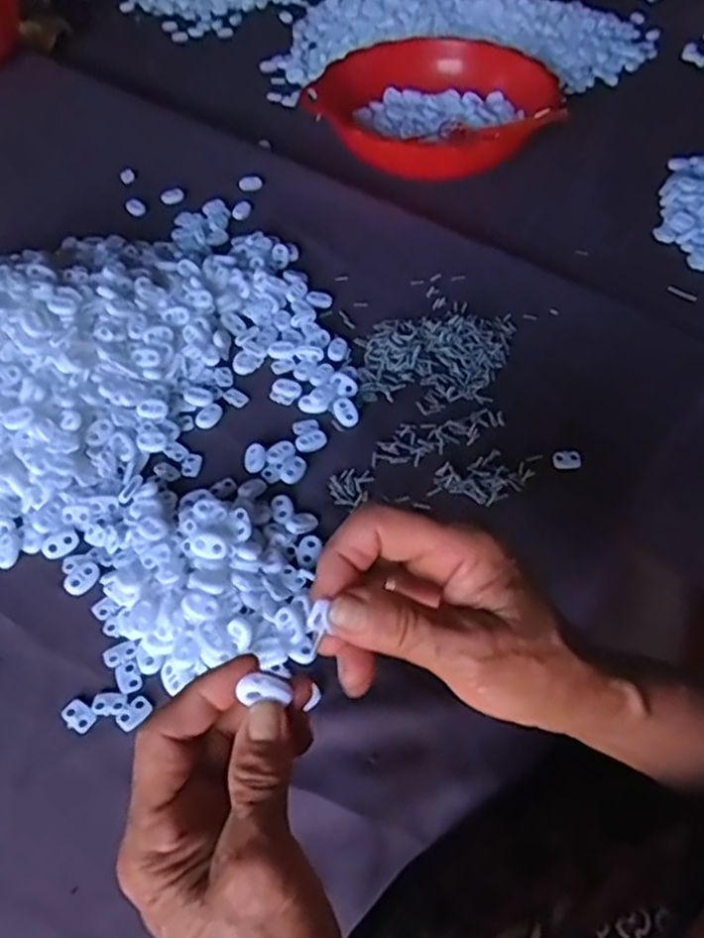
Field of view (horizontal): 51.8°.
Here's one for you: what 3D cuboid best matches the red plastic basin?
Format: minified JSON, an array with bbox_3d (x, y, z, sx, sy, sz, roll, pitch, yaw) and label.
[{"bbox_3d":[0.083,-0.376,0.763,0.242,0.087,0.242,-1,52,1],"label":"red plastic basin"}]

